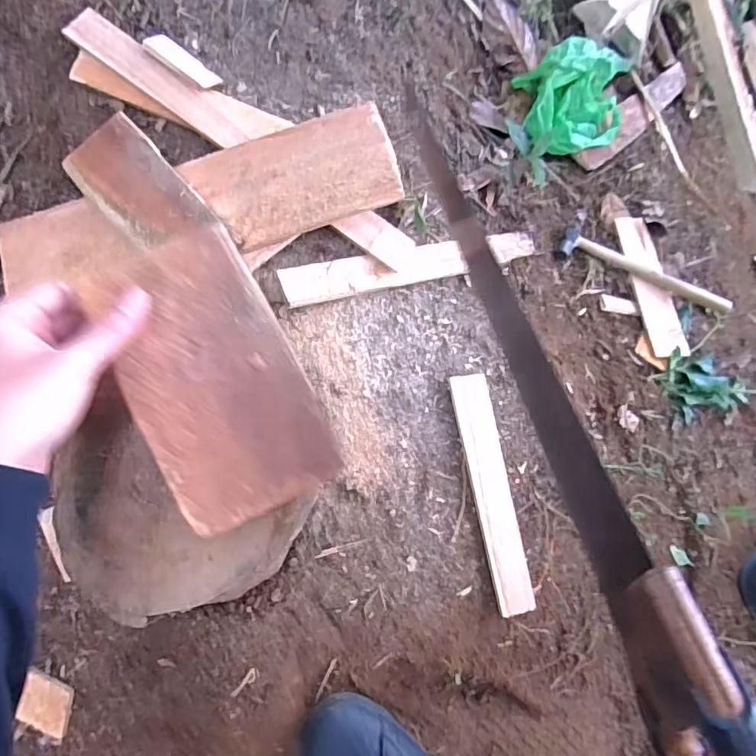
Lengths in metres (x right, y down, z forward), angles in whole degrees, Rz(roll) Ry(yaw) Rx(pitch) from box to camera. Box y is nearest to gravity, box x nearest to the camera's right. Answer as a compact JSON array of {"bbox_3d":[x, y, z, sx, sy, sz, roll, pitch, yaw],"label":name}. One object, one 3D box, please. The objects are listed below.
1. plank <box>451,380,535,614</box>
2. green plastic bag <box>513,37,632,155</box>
[{"bbox_3d":[0.119,0.118,0.562,0.040,0.007,0.244,-12,88,-8],"label":"plank"},{"bbox_3d":[0.273,-0.376,0.746,0.155,0.082,0.129,-10,80,-1],"label":"green plastic bag"}]

